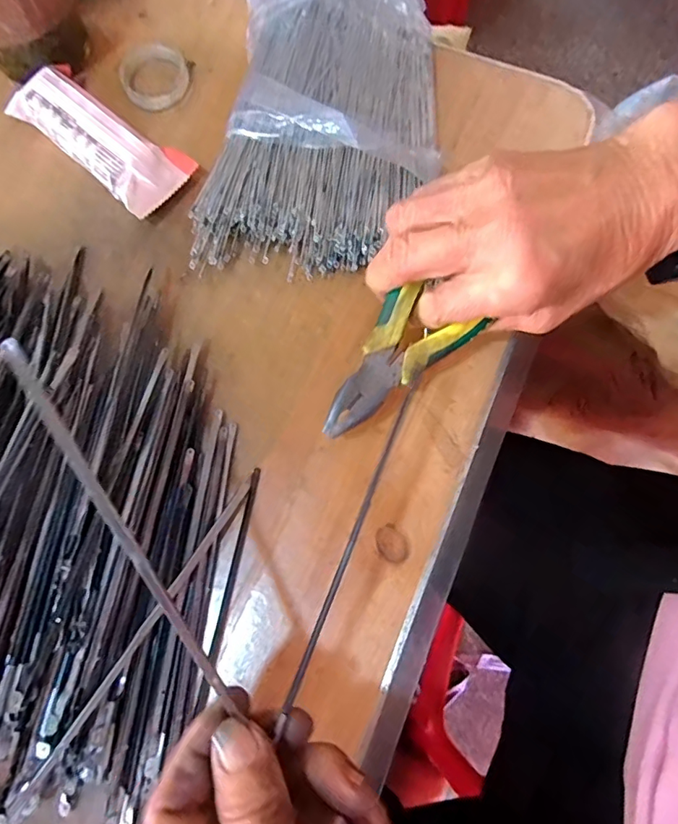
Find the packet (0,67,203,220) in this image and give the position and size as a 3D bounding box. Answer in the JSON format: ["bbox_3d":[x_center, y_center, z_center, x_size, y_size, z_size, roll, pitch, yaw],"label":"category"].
[{"bbox_3d":[-0.154,-0.179,0.327,0.122,0.030,0.049,40,79,11],"label":"packet"}]

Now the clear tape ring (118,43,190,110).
[{"bbox_3d":[-0.130,-0.237,0.353,0.046,0.009,0.050,0,75,1],"label":"clear tape ring"}]

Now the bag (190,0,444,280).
[{"bbox_3d":[-0.010,-0.201,0.326,0.145,0.043,0.231,4,75,2],"label":"bag"}]

